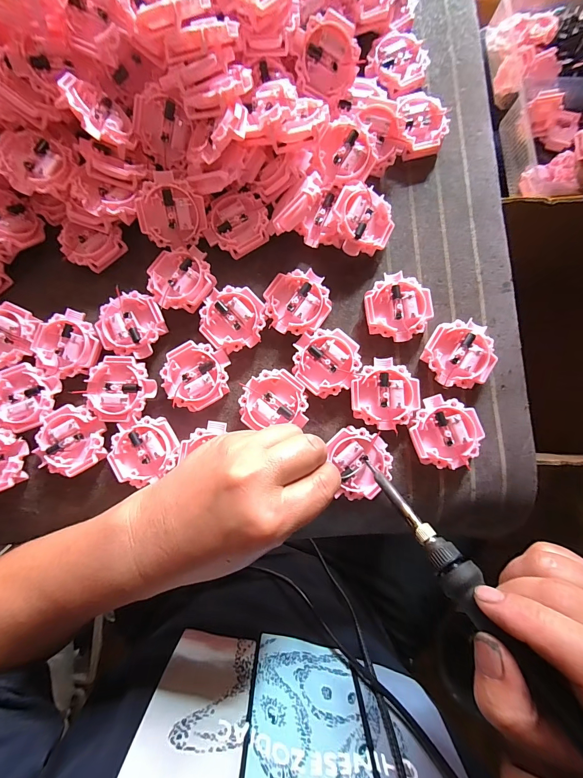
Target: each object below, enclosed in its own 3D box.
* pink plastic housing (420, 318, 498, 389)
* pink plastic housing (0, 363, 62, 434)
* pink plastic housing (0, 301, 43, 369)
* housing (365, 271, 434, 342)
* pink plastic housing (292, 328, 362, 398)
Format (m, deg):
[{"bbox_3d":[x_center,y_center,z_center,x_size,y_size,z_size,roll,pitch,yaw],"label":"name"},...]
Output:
[{"bbox_3d":[0.135,-0.028,0.257,0.051,0.014,0.054,0,84,1],"label":"pink plastic housing"},{"bbox_3d":[-0.218,0.008,0.261,0.050,0.015,0.051,0,84,1],"label":"pink plastic housing"},{"bbox_3d":[-0.237,-0.043,0.267,0.050,0.016,0.051,0,84,1],"label":"pink plastic housing"},{"bbox_3d":[0.087,-0.066,0.263,0.051,0.015,0.054,0,84,1],"label":"housing"},{"bbox_3d":[0.027,-0.022,0.257,0.051,0.011,0.051,0,84,1],"label":"pink plastic housing"}]

